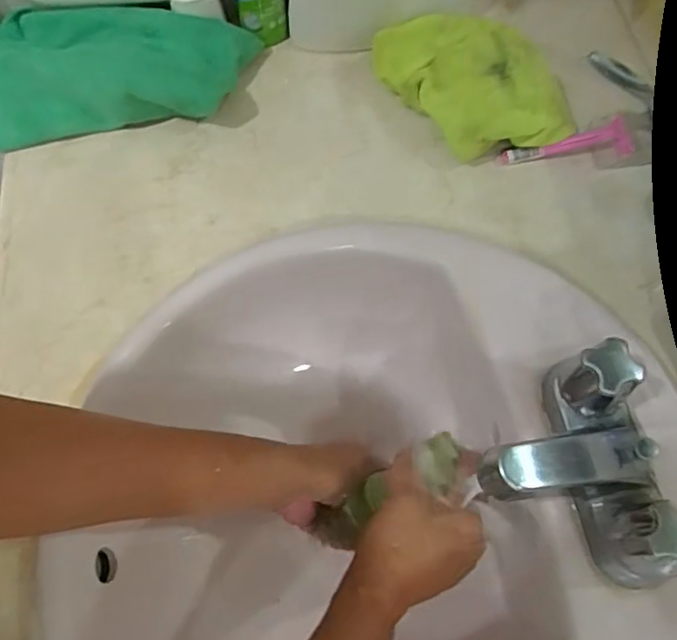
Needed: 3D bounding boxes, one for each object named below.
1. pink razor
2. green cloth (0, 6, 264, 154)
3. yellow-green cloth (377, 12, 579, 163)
[{"bbox_3d":[0.204,-0.152,0.536,0.116,0.016,0.035,-15,67,-5],"label":"pink razor"},{"bbox_3d":[-0.205,-0.232,0.558,0.253,0.052,0.118,-6,66,-1],"label":"green cloth"},{"bbox_3d":[0.121,-0.218,0.546,0.114,0.048,0.183,-36,70,-13],"label":"yellow-green cloth"}]

